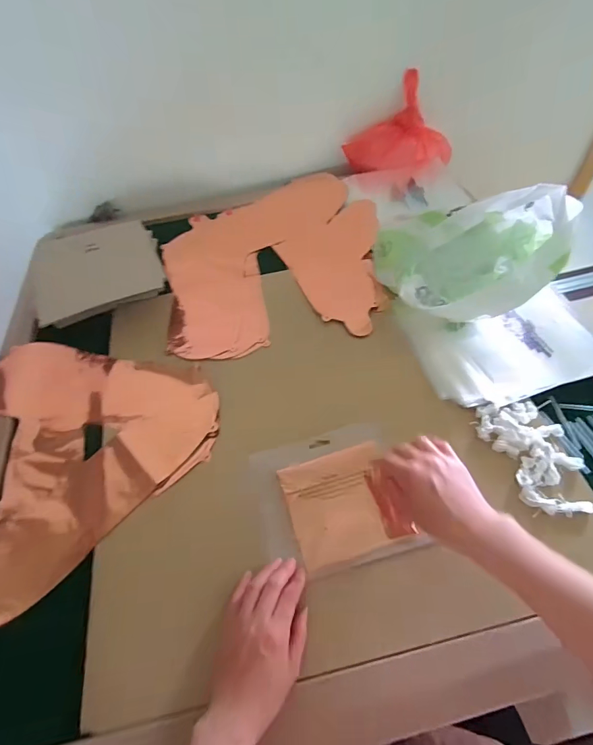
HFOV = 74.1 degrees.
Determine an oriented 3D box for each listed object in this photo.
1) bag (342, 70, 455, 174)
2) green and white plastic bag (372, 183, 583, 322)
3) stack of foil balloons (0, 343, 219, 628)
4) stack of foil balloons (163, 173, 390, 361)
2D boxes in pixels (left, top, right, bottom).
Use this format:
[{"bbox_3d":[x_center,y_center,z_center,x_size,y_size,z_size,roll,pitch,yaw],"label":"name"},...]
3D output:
[{"bbox_3d":[0.224,-0.526,0.841,0.217,0.159,0.079,12,57,13],"label":"bag"},{"bbox_3d":[0.263,-0.191,0.599,0.235,0.162,0.210,-11,55,-3],"label":"green and white plastic bag"},{"bbox_3d":[-0.343,0.091,0.548,0.414,0.023,0.347,-38,61,-20],"label":"stack of foil balloons"},{"bbox_3d":[-0.044,-0.221,0.755,0.402,0.032,0.435,-13,55,-5],"label":"stack of foil balloons"}]

